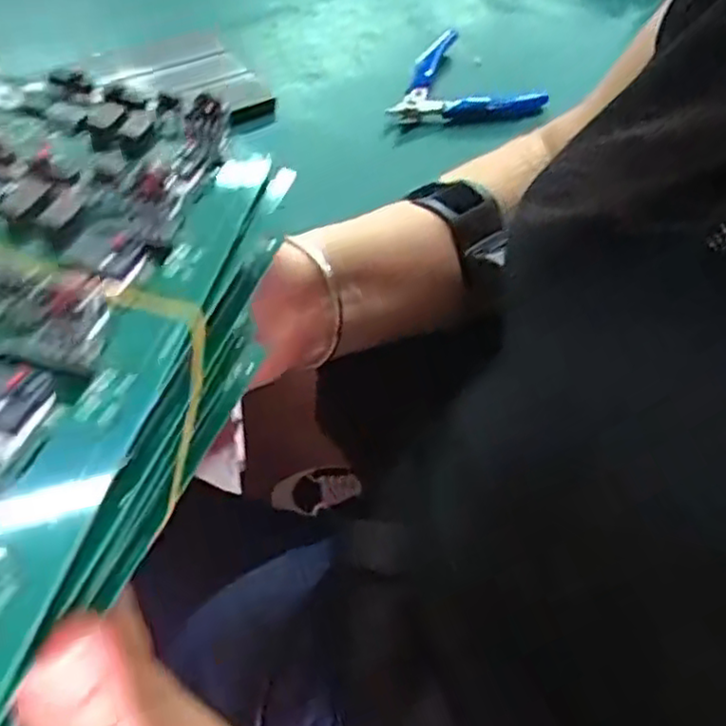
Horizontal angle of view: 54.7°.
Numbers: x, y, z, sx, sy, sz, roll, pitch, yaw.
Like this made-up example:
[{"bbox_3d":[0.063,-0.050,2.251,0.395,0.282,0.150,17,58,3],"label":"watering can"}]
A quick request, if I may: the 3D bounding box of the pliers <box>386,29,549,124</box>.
[{"bbox_3d":[0.067,-0.225,0.548,0.125,0.015,0.104,-13,54,-15],"label":"pliers"}]

